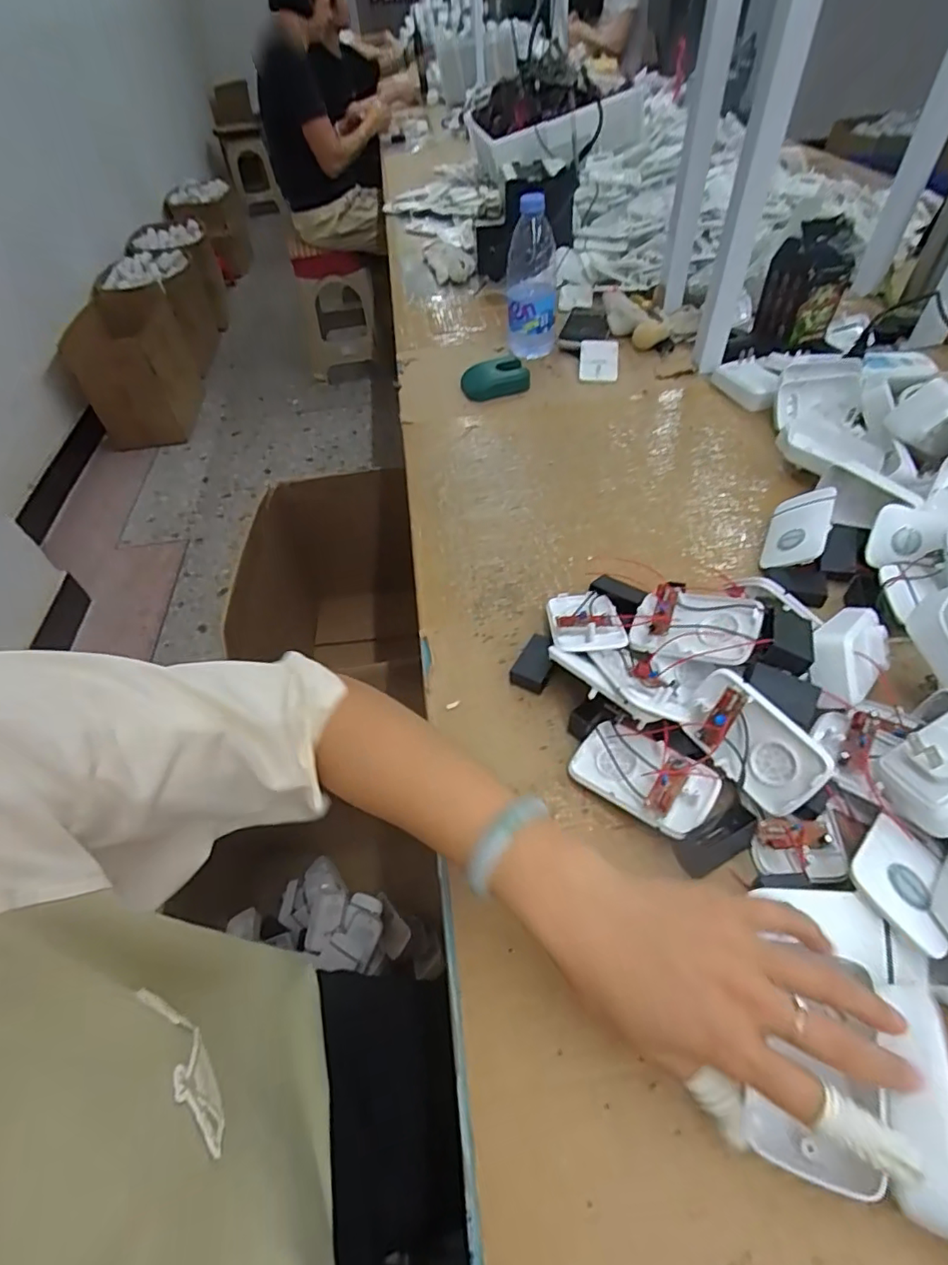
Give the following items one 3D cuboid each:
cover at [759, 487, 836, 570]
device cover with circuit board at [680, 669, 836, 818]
[{"bbox_3d":[0.308,-0.098,0.538,0.057,0.009,0.094,-11,42,48],"label":"cover"},{"bbox_3d":[0.188,0.072,0.386,0.095,0.055,0.025,46,24,21],"label":"device cover with circuit board"}]

